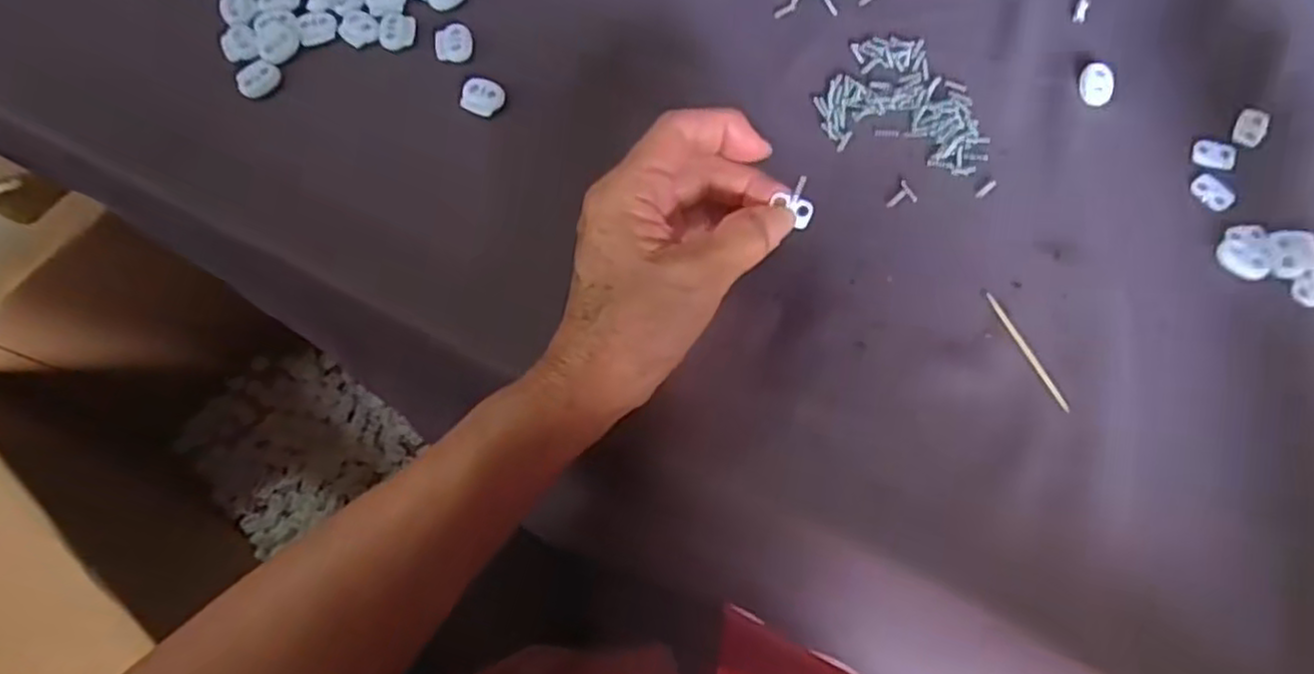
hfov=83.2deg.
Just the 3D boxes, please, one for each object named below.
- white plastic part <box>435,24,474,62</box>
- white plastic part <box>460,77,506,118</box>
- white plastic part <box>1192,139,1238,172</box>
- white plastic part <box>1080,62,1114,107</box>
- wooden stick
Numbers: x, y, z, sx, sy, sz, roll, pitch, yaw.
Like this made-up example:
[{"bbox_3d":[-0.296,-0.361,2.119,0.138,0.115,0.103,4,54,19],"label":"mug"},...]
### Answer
[{"bbox_3d":[-0.109,-0.159,0.400,0.020,0.004,0.022,-10,71,-2],"label":"white plastic part"},{"bbox_3d":[-0.091,-0.125,0.386,0.020,0.006,0.022,13,72,6],"label":"white plastic part"},{"bbox_3d":[0.274,-0.089,0.363,0.020,0.004,0.016,14,72,6],"label":"white plastic part"},{"bbox_3d":[0.225,-0.129,0.378,0.015,0.005,0.023,9,71,5],"label":"white plastic part"},{"bbox_3d":[0.165,0.006,0.331,0.004,0.004,0.061,-23,72,-6],"label":"wooden stick"}]

